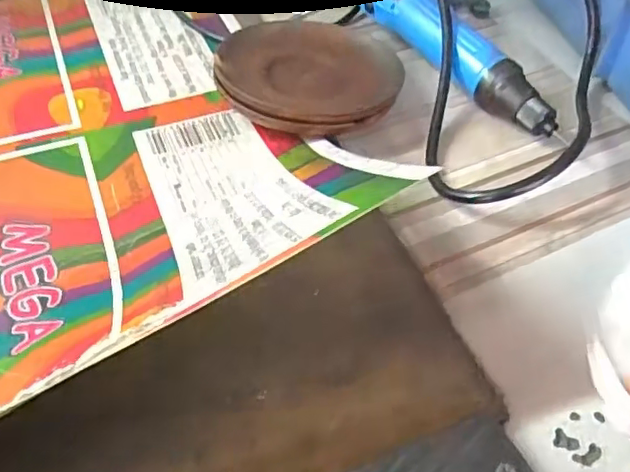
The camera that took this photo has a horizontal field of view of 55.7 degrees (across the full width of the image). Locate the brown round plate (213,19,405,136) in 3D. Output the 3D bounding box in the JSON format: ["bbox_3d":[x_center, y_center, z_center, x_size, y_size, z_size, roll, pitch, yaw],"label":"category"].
[{"bbox_3d":[-0.002,-0.107,0.392,0.113,0.025,0.123,1,49,-1],"label":"brown round plate"}]

